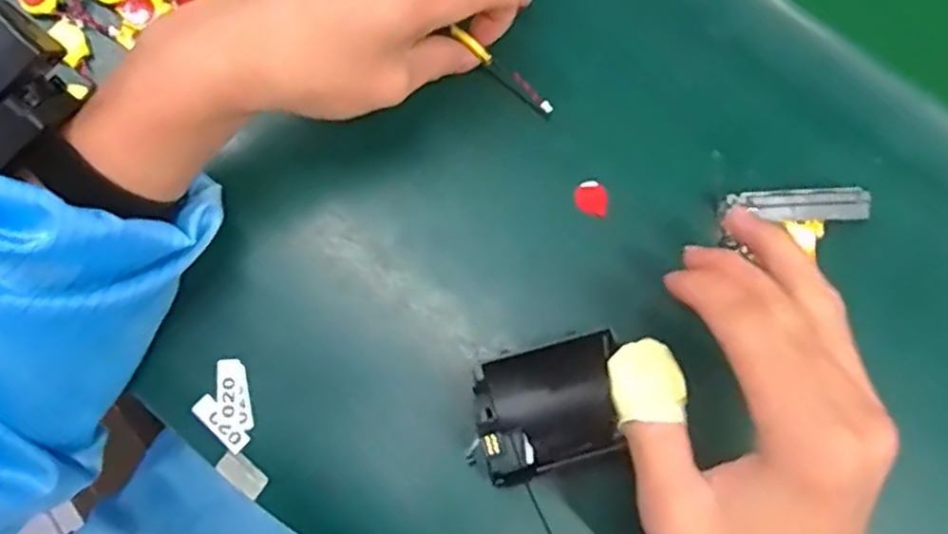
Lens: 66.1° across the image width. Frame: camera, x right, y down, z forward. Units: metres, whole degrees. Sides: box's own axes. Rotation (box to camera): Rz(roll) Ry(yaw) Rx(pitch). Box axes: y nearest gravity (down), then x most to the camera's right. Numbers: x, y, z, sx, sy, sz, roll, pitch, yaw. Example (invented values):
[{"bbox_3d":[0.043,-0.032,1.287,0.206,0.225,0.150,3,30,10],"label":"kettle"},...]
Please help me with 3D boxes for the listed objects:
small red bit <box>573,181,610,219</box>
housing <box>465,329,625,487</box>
[{"bbox_3d":[0.058,-0.035,0.363,0.017,0.004,0.019,6,76,1],"label":"small red bit"},{"bbox_3d":[0.032,0.064,0.324,0.069,0.027,0.052,-15,77,-4],"label":"housing"}]

